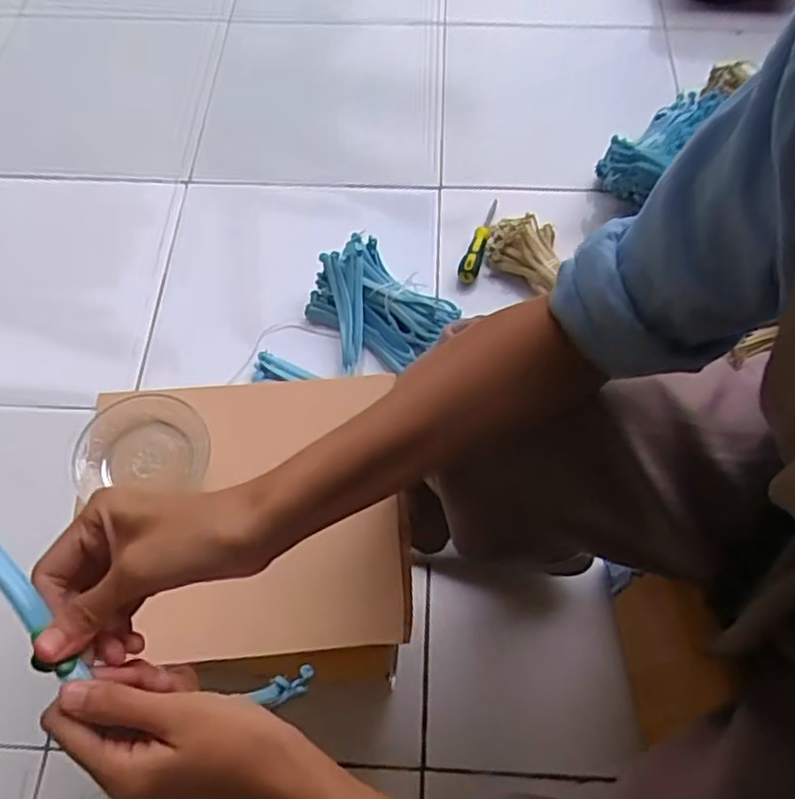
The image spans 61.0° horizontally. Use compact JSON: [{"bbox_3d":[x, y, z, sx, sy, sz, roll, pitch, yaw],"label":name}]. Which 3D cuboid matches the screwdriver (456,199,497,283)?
[{"bbox_3d":[0.119,-0.237,0.977,0.030,0.027,0.167,16,65,9],"label":"screwdriver"}]

